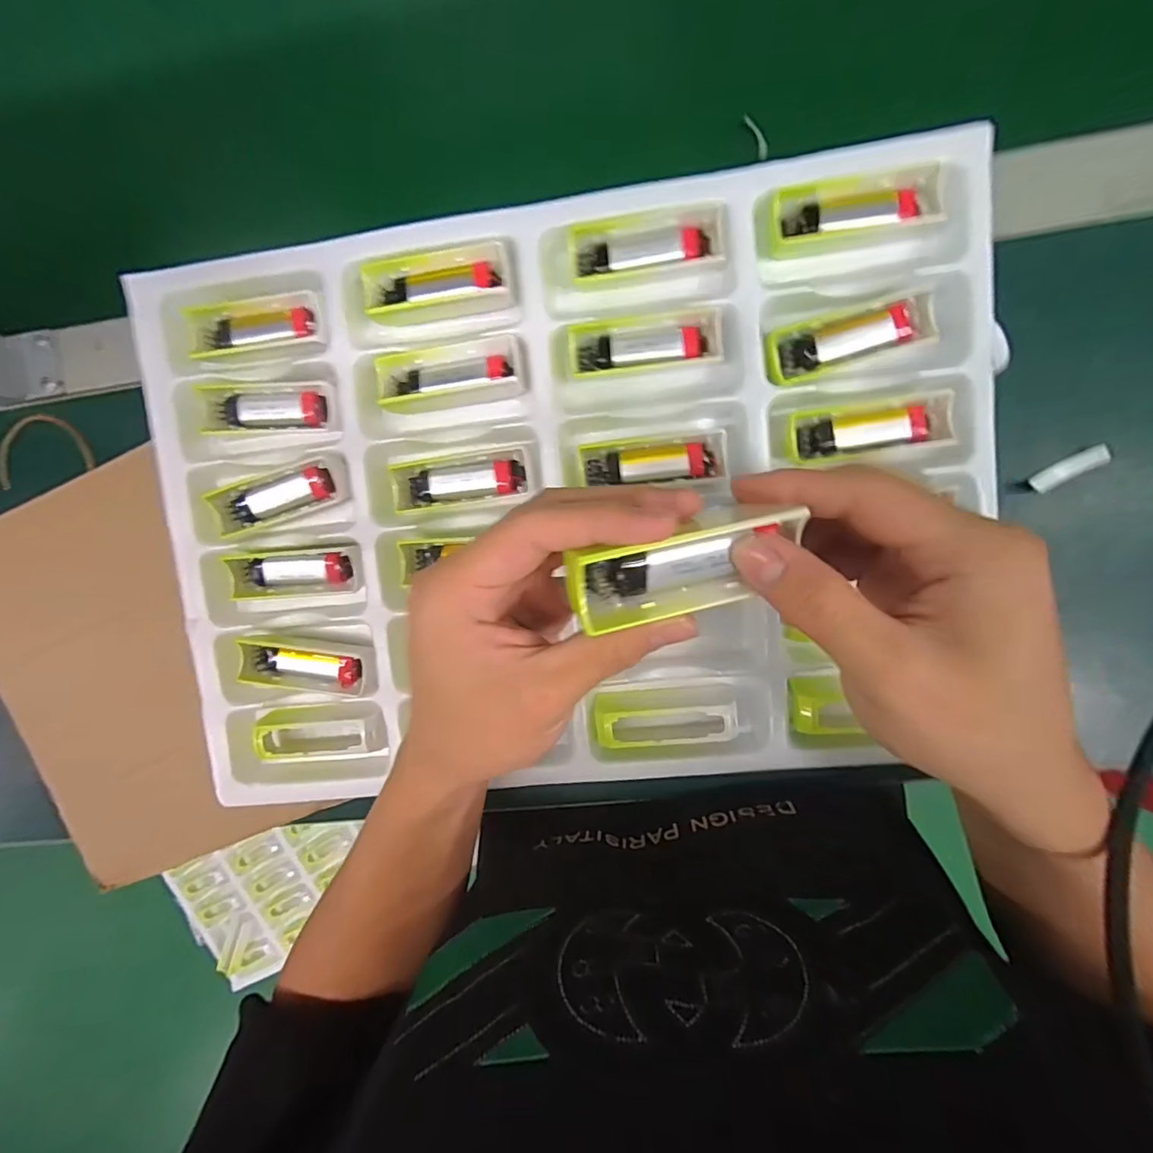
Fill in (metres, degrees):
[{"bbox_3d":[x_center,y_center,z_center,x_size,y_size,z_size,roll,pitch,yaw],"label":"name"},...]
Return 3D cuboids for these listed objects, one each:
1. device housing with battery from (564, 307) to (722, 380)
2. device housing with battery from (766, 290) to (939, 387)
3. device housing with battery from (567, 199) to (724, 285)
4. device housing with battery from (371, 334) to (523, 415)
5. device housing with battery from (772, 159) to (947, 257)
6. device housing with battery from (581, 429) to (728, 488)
[{"bbox_3d":[0.037,-0.127,0.303,0.081,0.014,0.029,-4,97,6],"label":"device housing with battery"},{"bbox_3d":[0.141,-0.124,0.290,0.080,0.013,0.027,-14,95,7],"label":"device housing with battery"},{"bbox_3d":[0.038,-0.175,0.295,0.080,0.013,0.030,-4,97,6],"label":"device housing with battery"},{"bbox_3d":[-0.072,-0.111,0.308,0.081,0.019,0.035,-5,97,6],"label":"device housing with battery"},{"bbox_3d":[0.140,-0.186,0.281,0.081,0.011,0.031,-7,96,6],"label":"device housing with battery"},{"bbox_3d":[0.044,-0.064,0.310,0.079,0.014,0.026,-5,96,6],"label":"device housing with battery"}]

